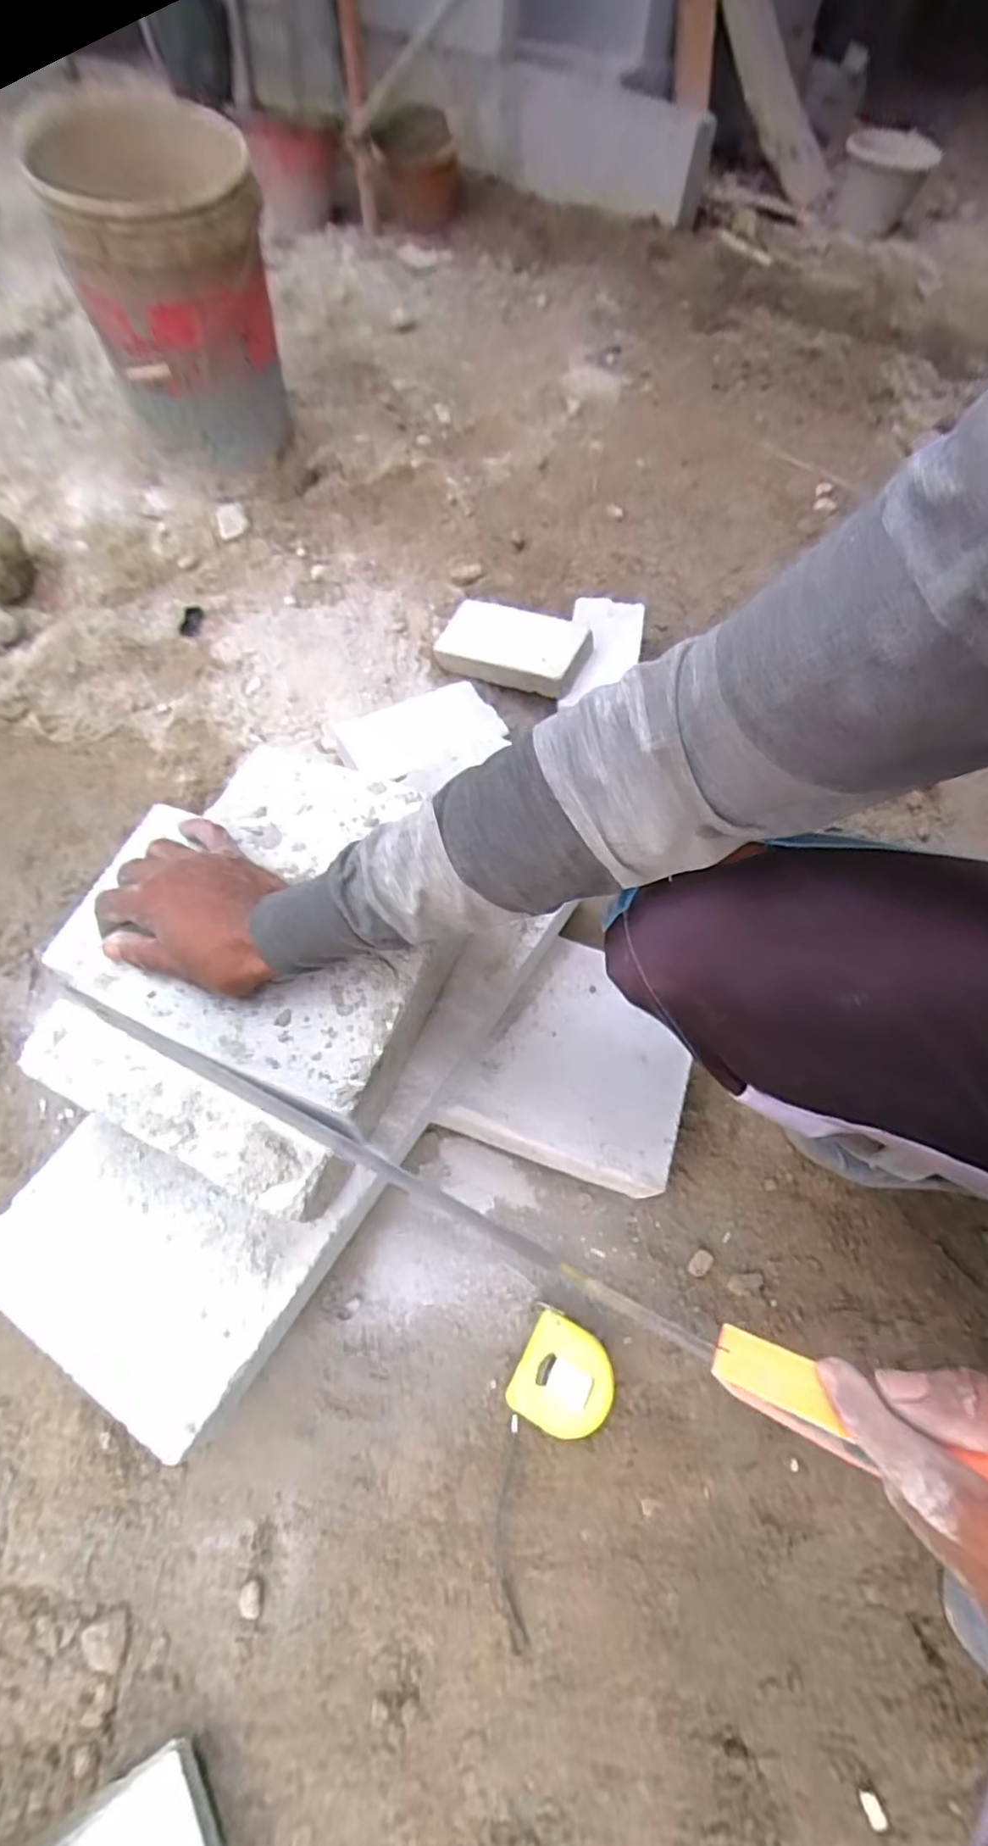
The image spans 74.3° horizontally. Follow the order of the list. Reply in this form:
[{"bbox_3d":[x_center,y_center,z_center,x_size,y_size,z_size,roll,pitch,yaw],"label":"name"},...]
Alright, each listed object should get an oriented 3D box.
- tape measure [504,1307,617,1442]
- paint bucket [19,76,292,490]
[{"bbox_3d":[0.058,0.366,0.526,0.077,0.037,0.077,26,64,14],"label":"tape measure"},{"bbox_3d":[-0.500,-0.994,1.065,0.289,0.386,0.298,-13,61,-11],"label":"paint bucket"}]

